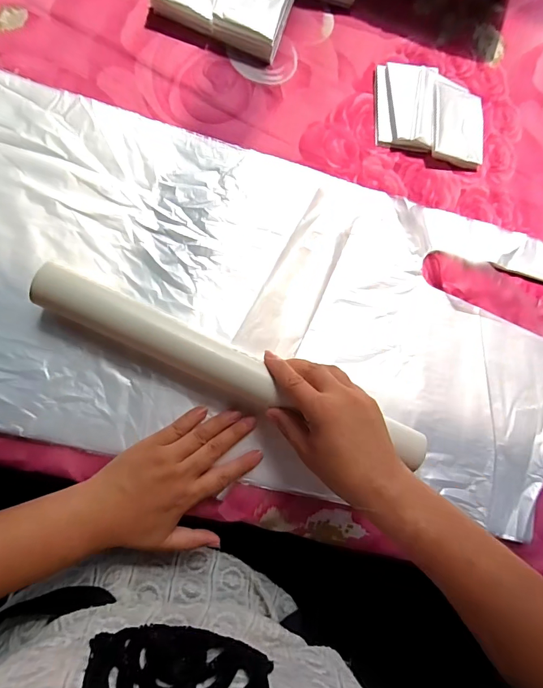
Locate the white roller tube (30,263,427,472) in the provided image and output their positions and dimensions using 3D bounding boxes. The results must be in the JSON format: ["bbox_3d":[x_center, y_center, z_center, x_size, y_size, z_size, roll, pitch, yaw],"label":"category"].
[{"bbox_3d":[-0.034,0.028,0.338,0.357,0.037,0.045,25,82,-5],"label":"white roller tube"}]

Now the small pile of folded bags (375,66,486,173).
[{"bbox_3d":[0.172,-0.247,0.418,0.125,0.019,0.095,9,84,-7],"label":"small pile of folded bags"}]

